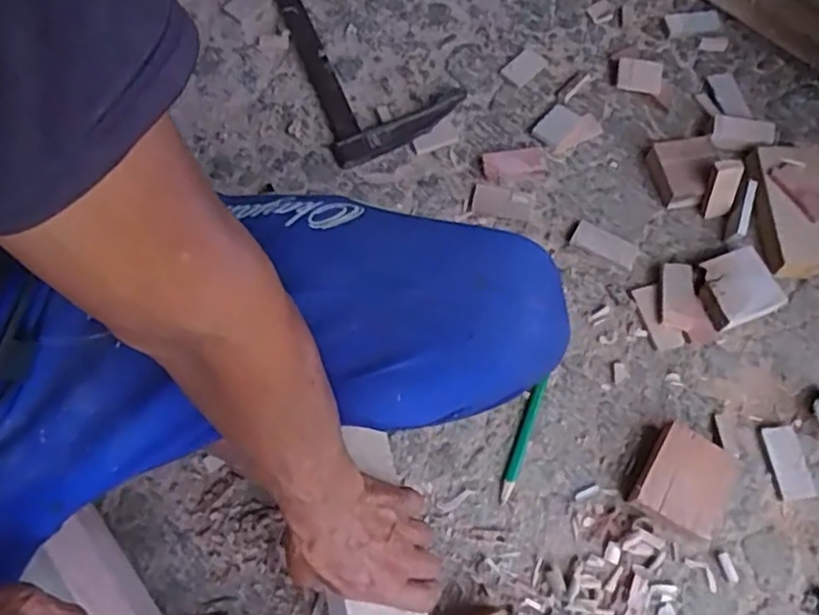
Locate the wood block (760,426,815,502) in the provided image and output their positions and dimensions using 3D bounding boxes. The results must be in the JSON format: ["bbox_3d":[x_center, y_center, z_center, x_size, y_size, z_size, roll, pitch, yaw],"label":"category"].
[{"bbox_3d":[0.383,0.157,0.693,0.036,0.006,0.072,-5,66,-3],"label":"wood block"}]

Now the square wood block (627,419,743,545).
[{"bbox_3d":[0.262,0.165,0.653,0.082,0.035,0.092,29,69,12],"label":"square wood block"}]

